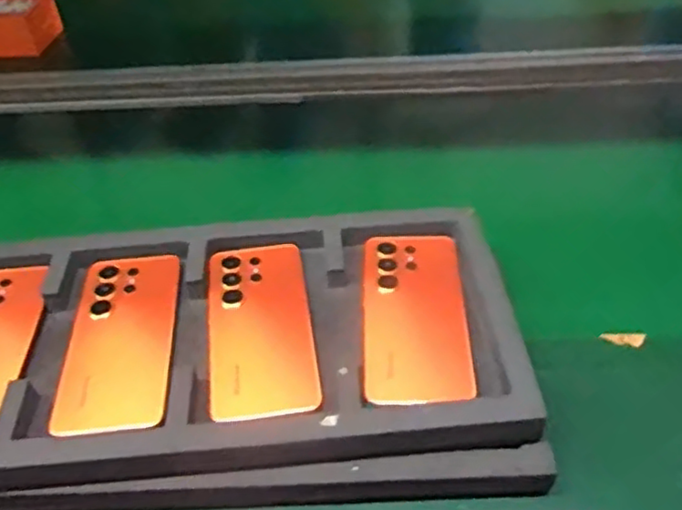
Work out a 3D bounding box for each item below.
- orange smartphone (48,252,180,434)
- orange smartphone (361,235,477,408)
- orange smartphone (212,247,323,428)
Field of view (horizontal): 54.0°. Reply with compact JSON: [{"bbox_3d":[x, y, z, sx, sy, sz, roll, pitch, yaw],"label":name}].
[{"bbox_3d":[-0.168,0.062,0.509,0.077,0.011,0.169,-5,44,-2],"label":"orange smartphone"},{"bbox_3d":[0.056,0.046,0.516,0.079,0.016,0.174,-5,40,6],"label":"orange smartphone"},{"bbox_3d":[-0.062,0.053,0.515,0.075,0.009,0.176,-7,44,-4],"label":"orange smartphone"}]

